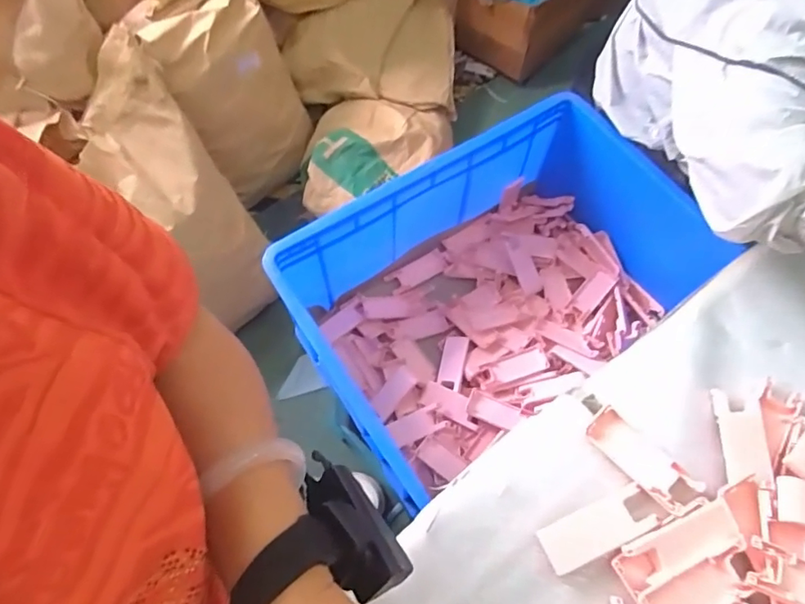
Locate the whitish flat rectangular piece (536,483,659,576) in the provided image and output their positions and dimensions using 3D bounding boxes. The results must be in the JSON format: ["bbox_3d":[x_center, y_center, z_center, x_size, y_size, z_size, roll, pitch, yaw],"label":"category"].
[{"bbox_3d":[0.170,0.199,0.462,0.099,0.007,0.039,-21,66,-9],"label":"whitish flat rectangular piece"}]

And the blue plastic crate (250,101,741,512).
[{"bbox_3d":[0.135,-0.019,0.758,0.540,0.217,0.367,-28,68,-12],"label":"blue plastic crate"}]

